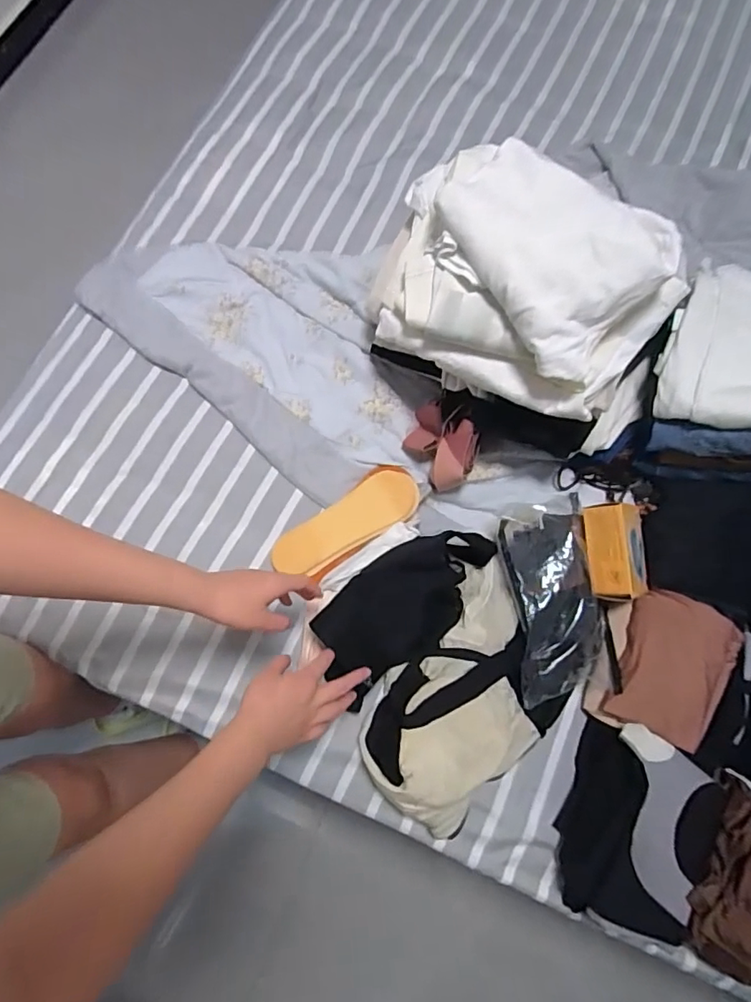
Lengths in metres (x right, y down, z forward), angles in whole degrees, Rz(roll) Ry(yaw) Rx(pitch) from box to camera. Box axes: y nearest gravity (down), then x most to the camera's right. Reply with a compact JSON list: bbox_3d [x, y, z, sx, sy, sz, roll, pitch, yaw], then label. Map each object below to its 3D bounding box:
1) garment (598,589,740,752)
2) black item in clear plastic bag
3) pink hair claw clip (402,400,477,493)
[{"bbox_3d":[0.355,0.198,0.634,0.118,0.029,0.167,32,77,6],"label":"garment"},{"bbox_3d":[0.227,0.115,0.656,0.121,0.043,0.248,-4,76,-3],"label":"black item in clear plastic bag"},{"bbox_3d":[0.086,-0.079,0.695,0.070,0.071,0.123,-32,79,-9],"label":"pink hair claw clip"}]

